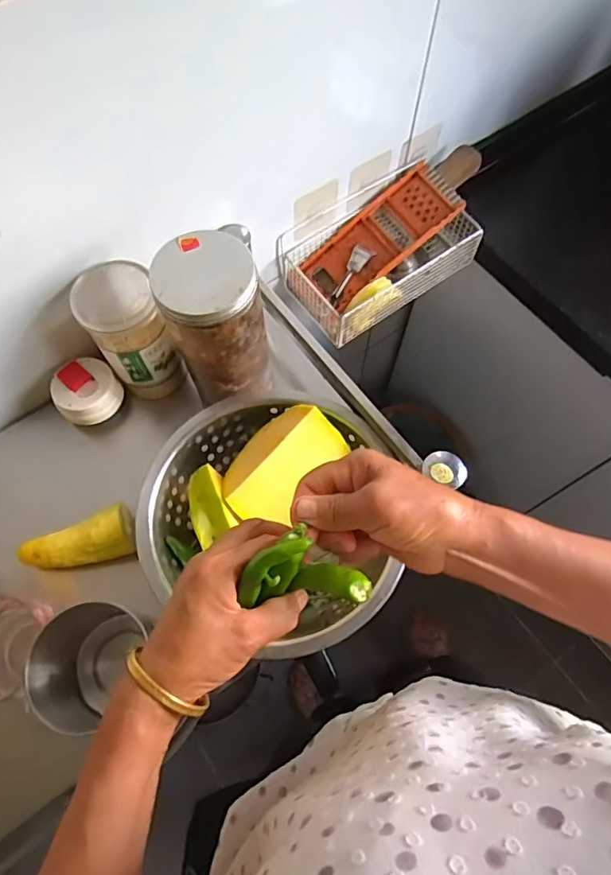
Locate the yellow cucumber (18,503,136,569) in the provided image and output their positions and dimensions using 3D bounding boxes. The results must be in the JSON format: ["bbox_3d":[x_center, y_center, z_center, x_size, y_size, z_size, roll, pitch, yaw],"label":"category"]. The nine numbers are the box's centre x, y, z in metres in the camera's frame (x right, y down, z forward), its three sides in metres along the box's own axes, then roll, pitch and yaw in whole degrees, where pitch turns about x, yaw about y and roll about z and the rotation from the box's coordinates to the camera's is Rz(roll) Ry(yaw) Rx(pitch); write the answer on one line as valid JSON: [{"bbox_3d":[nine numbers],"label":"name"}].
[{"bbox_3d":[-0.236,0.112,0.539,0.115,0.038,0.047,-19,69,-8],"label":"yellow cucumber"}]

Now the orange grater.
[{"bbox_3d":[0.106,-0.281,0.731,0.214,0.019,0.097,-38,72,8],"label":"orange grater"}]

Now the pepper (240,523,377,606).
[{"bbox_3d":[-0.001,0.080,0.320,0.077,0.042,0.041,0,68,0],"label":"pepper"}]

